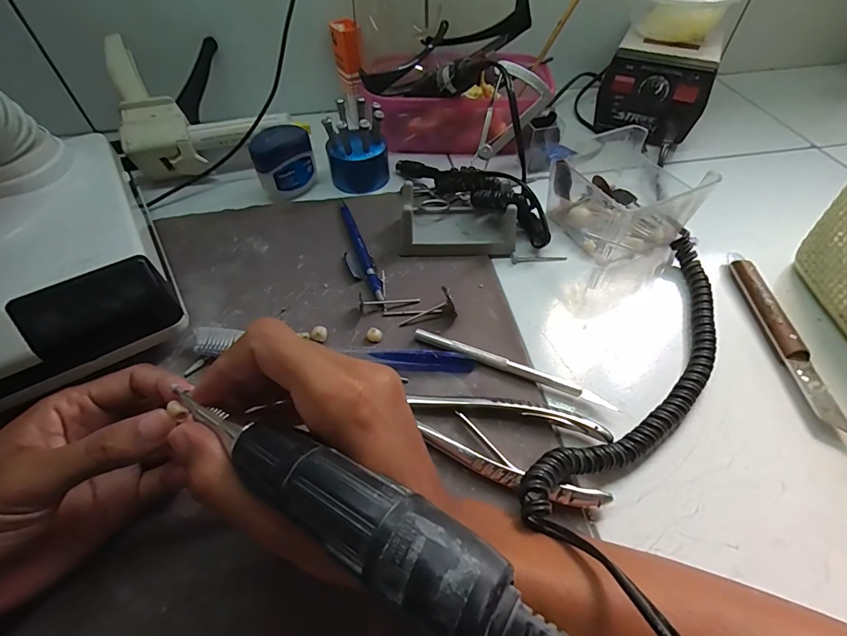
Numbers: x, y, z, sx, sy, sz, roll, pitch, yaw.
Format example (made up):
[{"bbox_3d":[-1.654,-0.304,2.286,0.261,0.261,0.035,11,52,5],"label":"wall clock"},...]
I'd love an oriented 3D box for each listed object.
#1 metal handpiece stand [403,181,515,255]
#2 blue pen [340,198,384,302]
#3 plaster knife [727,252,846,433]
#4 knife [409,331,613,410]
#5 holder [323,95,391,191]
[{"bbox_3d":[0.029,-0.084,0.348,0.101,0.036,0.057,2,52,3],"label":"metal handpiece stand"},{"bbox_3d":[-0.053,-0.060,0.349,0.009,0.008,0.126,-17,53,-12],"label":"blue pen"},{"bbox_3d":[0.247,0.007,0.290,0.020,0.014,0.148,0,52,1],"label":"plaster knife"},{"bbox_3d":[0.057,0.033,0.275,0.133,0.009,0.010,18,54,15],"label":"knife"},{"bbox_3d":[-0.065,-0.165,0.401,0.059,0.070,0.054,-11,52,-7],"label":"holder"}]

